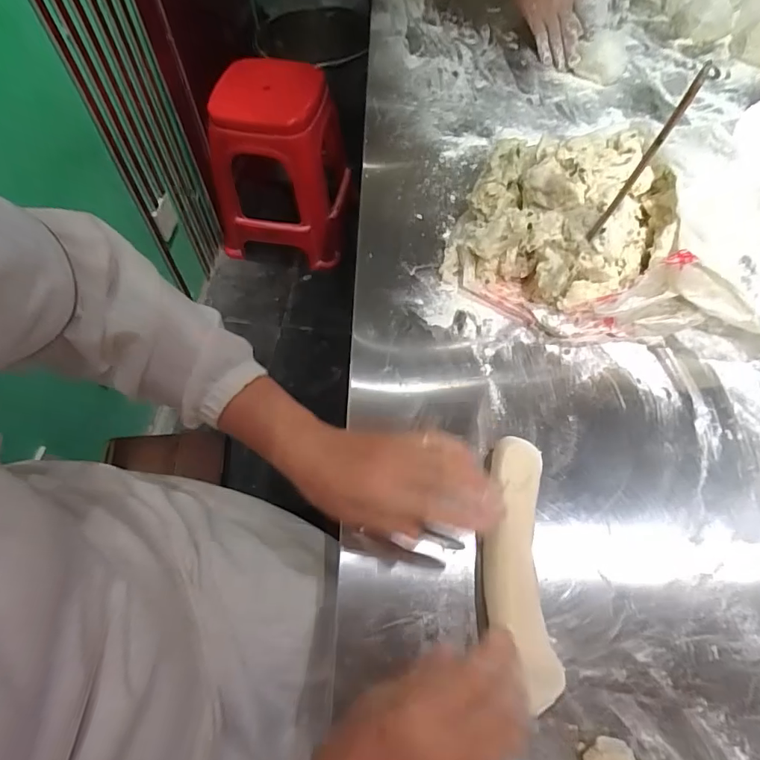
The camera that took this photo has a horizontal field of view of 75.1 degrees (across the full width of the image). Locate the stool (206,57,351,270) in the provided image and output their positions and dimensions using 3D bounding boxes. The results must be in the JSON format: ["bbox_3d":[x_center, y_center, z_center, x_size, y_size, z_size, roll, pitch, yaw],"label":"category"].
[{"bbox_3d":[-0.298,-0.658,1.481,0.374,0.462,0.374,11,61,7],"label":"stool"}]

